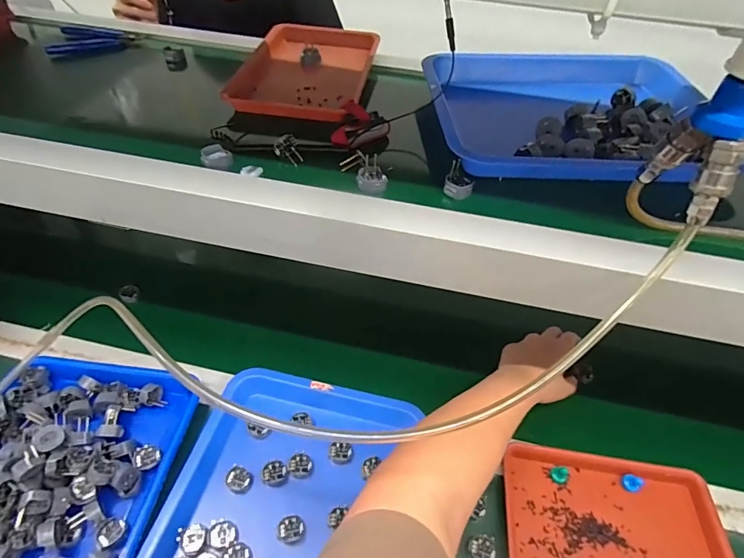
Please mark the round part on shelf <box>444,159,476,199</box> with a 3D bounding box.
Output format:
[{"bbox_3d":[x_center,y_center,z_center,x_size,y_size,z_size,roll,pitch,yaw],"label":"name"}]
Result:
[{"bbox_3d":[0.082,-0.090,0.391,0.026,0.029,0.029,17,47,10],"label":"round part on shelf"}]

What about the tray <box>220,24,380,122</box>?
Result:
[{"bbox_3d":[-0.081,-0.283,0.555,0.153,0.027,0.234,7,46,1],"label":"tray"}]

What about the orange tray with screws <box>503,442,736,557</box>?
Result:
[{"bbox_3d":[0.267,0.275,0.464,0.228,0.023,0.154,9,46,2],"label":"orange tray with screws"}]

